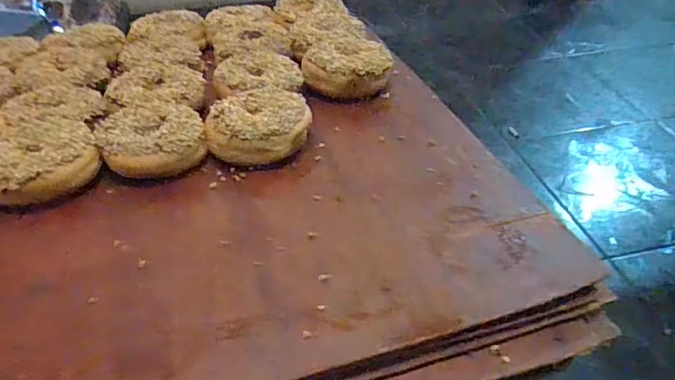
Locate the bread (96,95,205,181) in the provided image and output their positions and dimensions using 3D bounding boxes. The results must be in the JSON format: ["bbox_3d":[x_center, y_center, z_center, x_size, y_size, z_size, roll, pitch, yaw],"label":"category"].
[{"bbox_3d":[-0.170,-0.050,0.481,0.086,0.027,0.099,-20,42,-20],"label":"bread"}]

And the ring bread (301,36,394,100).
[{"bbox_3d":[0.012,-0.140,0.582,0.091,0.038,0.091,-1,39,1],"label":"ring bread"}]

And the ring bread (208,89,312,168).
[{"bbox_3d":[-0.072,-0.063,0.487,0.090,0.032,0.092,0,39,3],"label":"ring bread"}]

